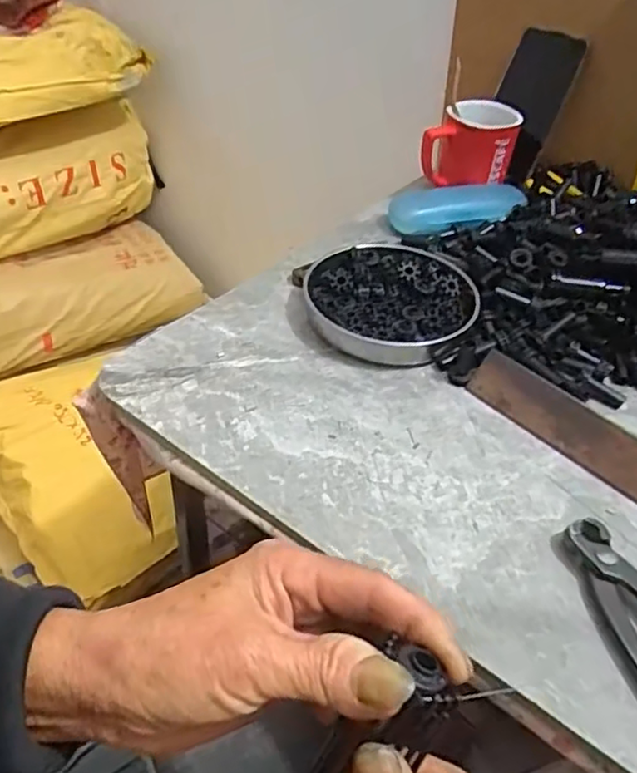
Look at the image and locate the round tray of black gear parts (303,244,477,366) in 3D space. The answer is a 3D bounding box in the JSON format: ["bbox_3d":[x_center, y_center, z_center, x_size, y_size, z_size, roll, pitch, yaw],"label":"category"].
[{"bbox_3d":[0.058,-0.071,0.523,0.135,0.026,0.131,3,43,-3],"label":"round tray of black gear parts"}]

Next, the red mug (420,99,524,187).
[{"bbox_3d":[0.161,-0.253,0.667,0.088,0.069,0.065,17,44,12],"label":"red mug"}]

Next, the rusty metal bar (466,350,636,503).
[{"bbox_3d":[0.181,0.035,0.427,0.177,0.036,0.007,38,10,30],"label":"rusty metal bar"}]

